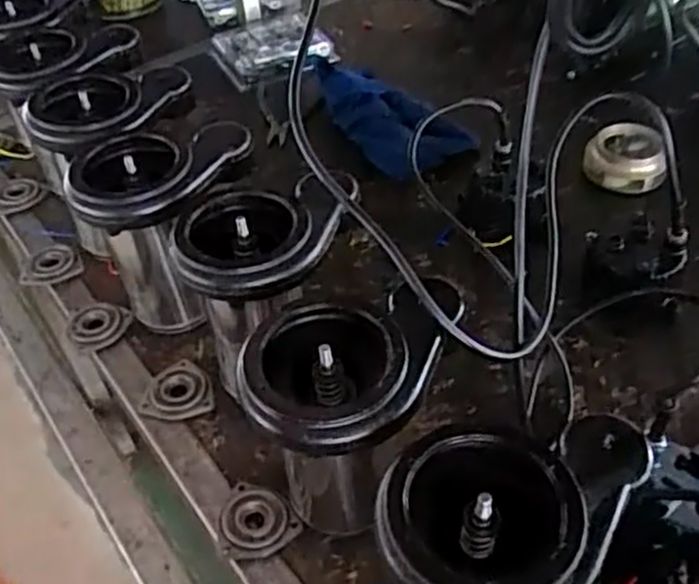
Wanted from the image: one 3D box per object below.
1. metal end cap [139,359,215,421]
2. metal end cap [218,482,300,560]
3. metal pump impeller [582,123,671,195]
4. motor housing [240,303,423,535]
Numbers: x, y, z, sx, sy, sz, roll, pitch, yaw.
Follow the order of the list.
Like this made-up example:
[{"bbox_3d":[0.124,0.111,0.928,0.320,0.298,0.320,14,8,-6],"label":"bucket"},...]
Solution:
[{"bbox_3d":[-0.167,0.097,0.718,0.066,0.015,0.061,-2,45,2],"label":"metal end cap"},{"bbox_3d":[-0.075,0.188,0.618,0.063,0.012,0.065,-2,45,2],"label":"metal end cap"},{"bbox_3d":[0.340,-0.167,0.913,0.101,0.038,0.104,5,46,9],"label":"metal pump impeller"},{"bbox_3d":[-0.012,0.108,0.565,0.113,0.184,0.117,-2,45,2],"label":"motor housing"}]

